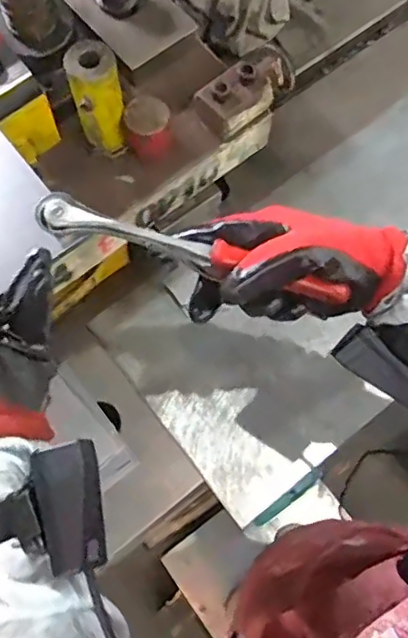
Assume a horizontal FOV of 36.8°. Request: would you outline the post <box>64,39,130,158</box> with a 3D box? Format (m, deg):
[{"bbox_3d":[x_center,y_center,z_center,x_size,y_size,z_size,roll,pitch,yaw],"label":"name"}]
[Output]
[{"bbox_3d":[-0.089,-0.184,0.522,0.041,0.095,0.042,-17,72,-7],"label":"post"}]

